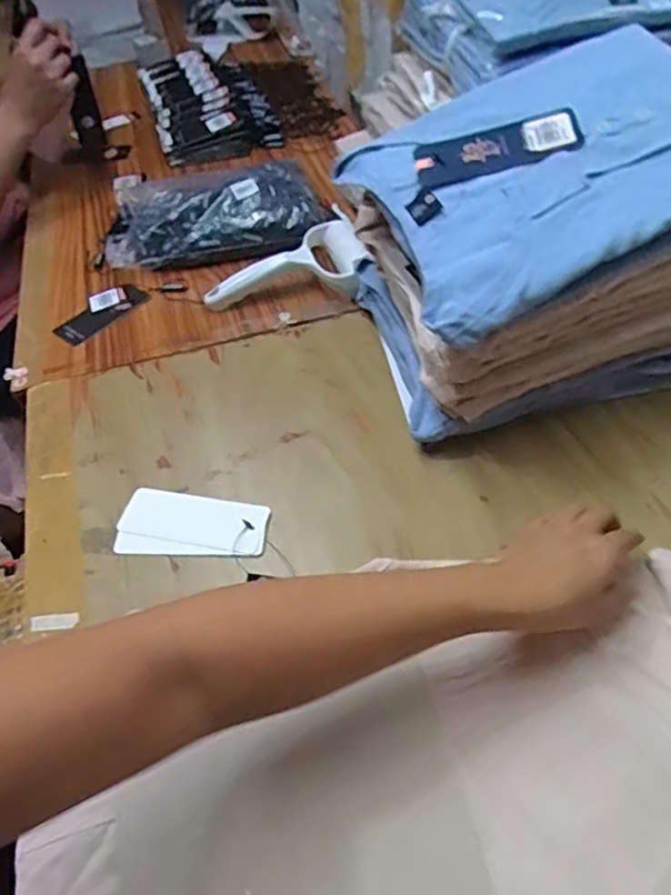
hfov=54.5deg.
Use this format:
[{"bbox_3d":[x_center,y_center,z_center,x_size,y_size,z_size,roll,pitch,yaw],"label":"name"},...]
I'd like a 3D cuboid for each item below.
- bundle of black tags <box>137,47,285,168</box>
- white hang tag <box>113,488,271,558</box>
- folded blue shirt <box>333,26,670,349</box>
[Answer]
[{"bbox_3d":[-0.208,-0.569,1.061,0.193,0.039,0.331,-16,50,-9],"label":"bundle of black tags"},{"bbox_3d":[-0.115,0.063,0.523,0.119,0.007,0.059,4,53,10],"label":"white hang tag"},{"bbox_3d":[0.157,-0.211,0.481,0.268,0.022,0.209,-26,60,1],"label":"folded blue shirt"}]

